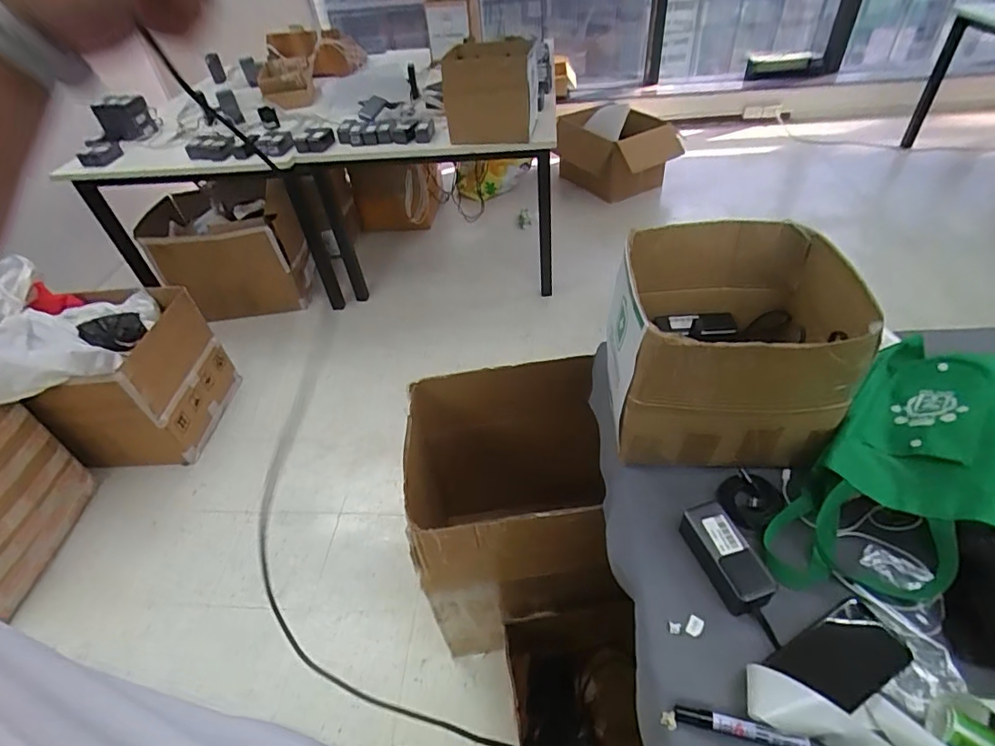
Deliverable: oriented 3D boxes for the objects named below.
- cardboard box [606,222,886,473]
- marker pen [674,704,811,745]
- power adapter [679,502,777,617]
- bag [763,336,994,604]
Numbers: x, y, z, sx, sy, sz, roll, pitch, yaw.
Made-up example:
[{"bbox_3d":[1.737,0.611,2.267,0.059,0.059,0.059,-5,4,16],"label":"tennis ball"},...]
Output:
[{"bbox_3d":[0.341,-0.043,0.782,0.326,0.247,0.316,11,47,17],"label":"cardboard box"},{"bbox_3d":[0.257,0.378,0.546,0.129,0.018,0.016,7,46,14],"label":"marker pen"},{"bbox_3d":[0.294,0.236,0.662,0.056,0.051,0.129,-16,45,-10],"label":"power adapter"},{"bbox_3d":[0.546,0.117,0.682,0.189,0.147,0.434,32,56,33],"label":"bag"}]

